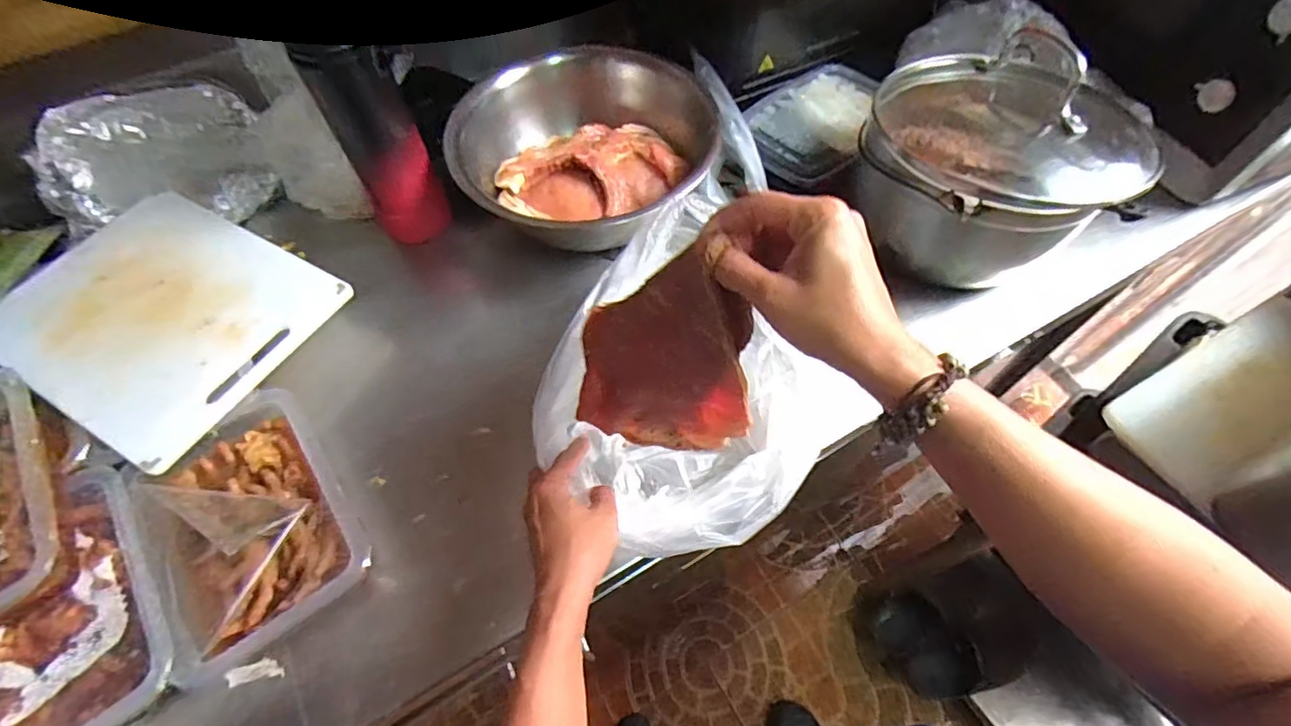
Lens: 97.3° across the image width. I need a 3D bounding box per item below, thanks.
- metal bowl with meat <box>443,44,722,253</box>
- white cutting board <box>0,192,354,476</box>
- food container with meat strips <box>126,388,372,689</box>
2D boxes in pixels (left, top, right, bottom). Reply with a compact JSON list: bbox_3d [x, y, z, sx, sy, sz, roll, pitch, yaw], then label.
[{"bbox_3d":[-0.062,-0.221,0.595,0.252,0.118,0.223,12,61,8],"label":"metal bowl with meat"},{"bbox_3d":[-0.453,-0.054,0.524,0.278,0.015,0.214,27,64,15],"label":"white cutting board"},{"bbox_3d":[-0.309,0.127,0.455,0.135,0.049,0.193,-33,65,-17],"label":"food container with meat strips"}]

